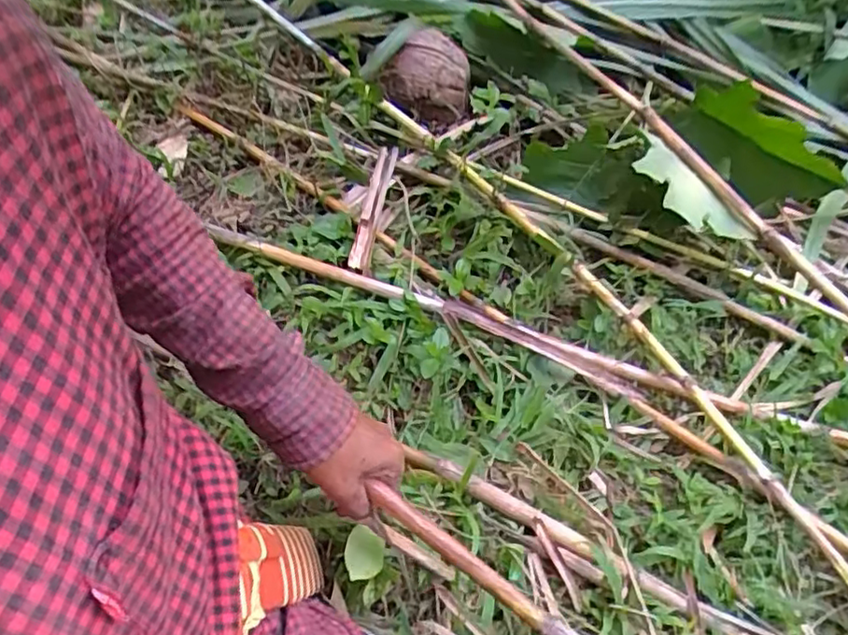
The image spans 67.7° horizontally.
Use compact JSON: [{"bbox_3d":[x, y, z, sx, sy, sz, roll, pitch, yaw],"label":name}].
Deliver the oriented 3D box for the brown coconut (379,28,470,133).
[{"bbox_3d":[0.003,-0.373,0.969,0.135,0.109,0.157,4,45,-1],"label":"brown coconut"}]

